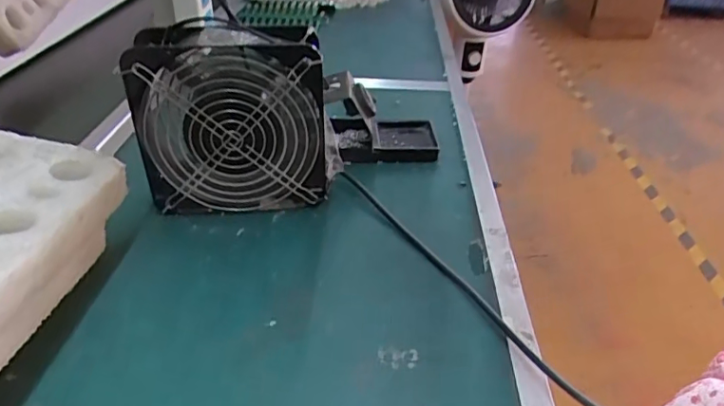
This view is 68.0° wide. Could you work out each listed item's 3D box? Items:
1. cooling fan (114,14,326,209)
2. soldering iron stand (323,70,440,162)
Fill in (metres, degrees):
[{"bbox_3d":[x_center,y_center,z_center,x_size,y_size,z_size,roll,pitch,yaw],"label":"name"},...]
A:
[{"bbox_3d":[-0.106,-0.067,0.464,0.157,0.160,0.061,0,34,-3],"label":"cooling fan"},{"bbox_3d":[0.024,-0.094,0.583,0.119,0.080,0.088,4,34,2],"label":"soldering iron stand"}]

